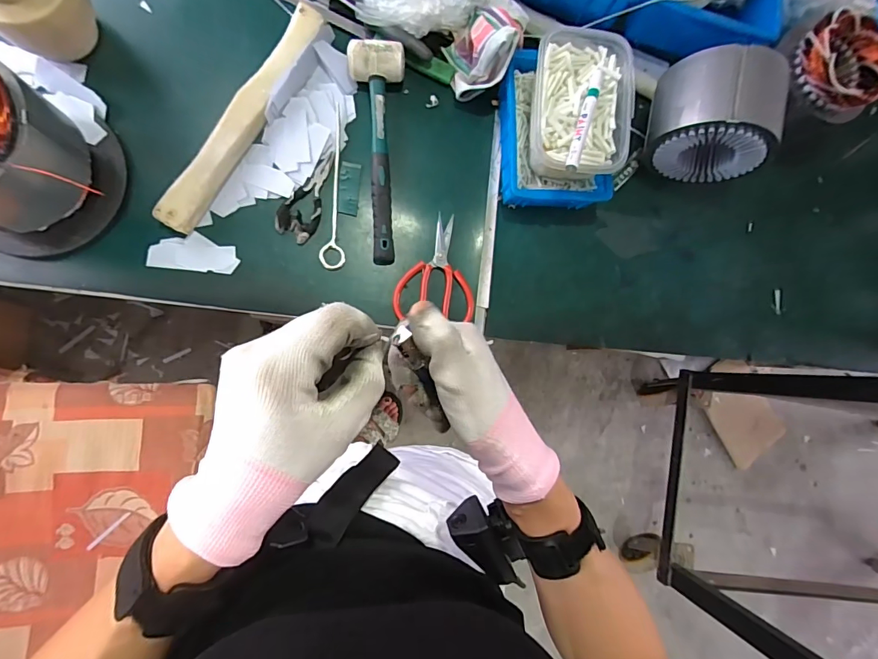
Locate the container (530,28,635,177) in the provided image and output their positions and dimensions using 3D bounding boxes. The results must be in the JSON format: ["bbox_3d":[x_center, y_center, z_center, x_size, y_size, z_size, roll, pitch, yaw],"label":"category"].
[{"bbox_3d":[0.169,-0.270,0.539,0.118,0.071,0.173,3,86,-10],"label":"container"}]

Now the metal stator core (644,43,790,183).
[{"bbox_3d":[0.356,-0.277,0.574,0.134,0.158,0.111,12,84,-9],"label":"metal stator core"}]

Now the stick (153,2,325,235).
[{"bbox_3d":[-0.245,-0.267,0.545,0.038,0.034,0.324,31,85,-6],"label":"stick"}]

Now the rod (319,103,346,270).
[{"bbox_3d":[-0.135,-0.188,0.575,0.032,0.005,0.217,4,88,-7],"label":"rod"}]

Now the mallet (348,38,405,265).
[{"bbox_3d":[-0.080,-0.229,0.564,0.068,0.045,0.278,-1,88,-8],"label":"mallet"}]

